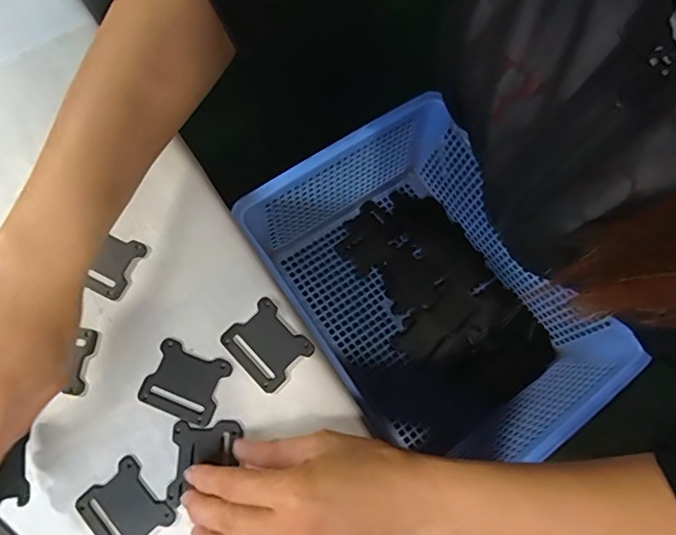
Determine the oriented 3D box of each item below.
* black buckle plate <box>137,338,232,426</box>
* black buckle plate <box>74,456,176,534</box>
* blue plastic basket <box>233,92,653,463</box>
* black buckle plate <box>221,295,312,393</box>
[{"bbox_3d":[-0.101,0.075,0.330,0.050,0.004,0.044,22,77,7],"label":"black buckle plate"},{"bbox_3d":[-0.133,0.151,0.311,0.044,0.004,0.050,-43,78,-9],"label":"black buckle plate"},{"bbox_3d":[0.084,0.023,0.458,0.213,0.121,0.297,-34,77,-7],"label":"blue plastic basket"},{"bbox_3d":[-0.048,0.051,0.335,0.043,0.004,0.050,-43,78,-9],"label":"black buckle plate"}]

